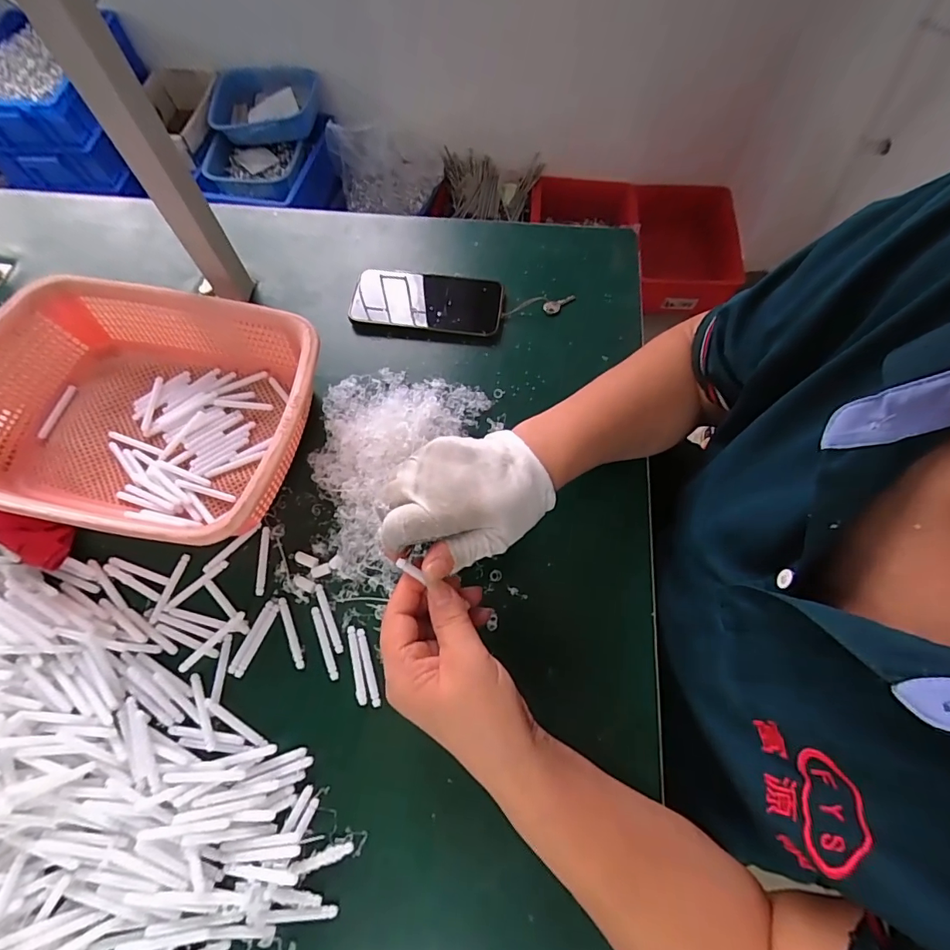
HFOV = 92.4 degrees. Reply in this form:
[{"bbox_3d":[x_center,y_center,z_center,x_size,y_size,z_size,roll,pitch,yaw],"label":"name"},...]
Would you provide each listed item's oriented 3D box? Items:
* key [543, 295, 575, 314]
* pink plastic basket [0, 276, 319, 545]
[{"bbox_3d":[0.094,-0.190,0.504,0.039,0.006,0.014,-27,69,-11],"label":"key"},{"bbox_3d":[-0.289,-0.053,0.407,0.289,0.081,0.213,8,67,4],"label":"pink plastic basket"}]

